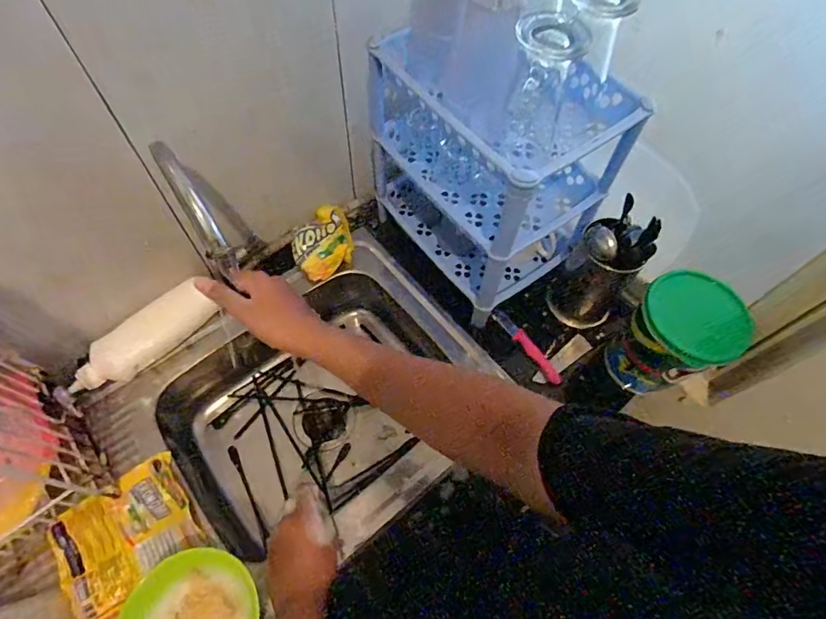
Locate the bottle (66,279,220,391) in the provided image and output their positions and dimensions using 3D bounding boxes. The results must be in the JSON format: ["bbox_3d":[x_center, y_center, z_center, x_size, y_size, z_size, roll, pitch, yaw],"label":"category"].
[{"bbox_3d":[-0.409,0.045,0.702,0.058,0.056,0.209,37,65,17],"label":"bottle"}]

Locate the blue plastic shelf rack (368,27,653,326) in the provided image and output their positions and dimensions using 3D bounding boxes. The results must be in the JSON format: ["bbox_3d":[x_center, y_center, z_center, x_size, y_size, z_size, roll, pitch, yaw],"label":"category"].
[{"bbox_3d":[0.111,-0.221,0.702,0.221,0.332,0.315,-30,66,-18],"label":"blue plastic shelf rack"}]

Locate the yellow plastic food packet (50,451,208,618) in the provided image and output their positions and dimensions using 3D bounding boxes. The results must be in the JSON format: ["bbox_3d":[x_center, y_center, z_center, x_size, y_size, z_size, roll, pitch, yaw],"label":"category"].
[{"bbox_3d":[-0.374,0.294,0.596,0.162,0.019,0.148,-31,66,-18],"label":"yellow plastic food packet"}]

